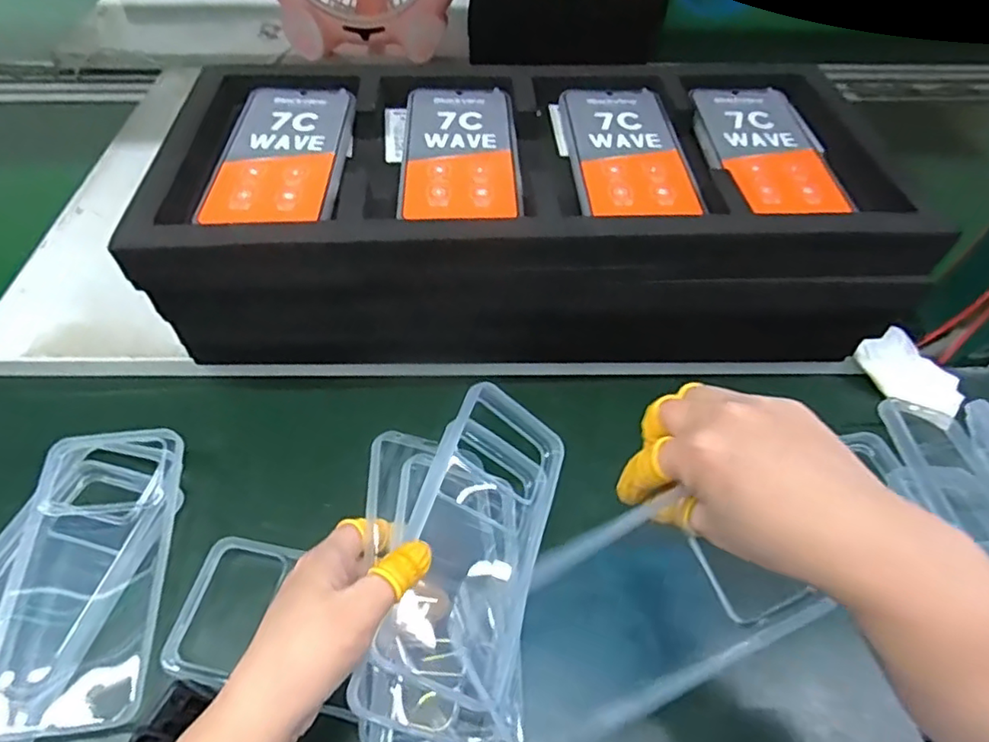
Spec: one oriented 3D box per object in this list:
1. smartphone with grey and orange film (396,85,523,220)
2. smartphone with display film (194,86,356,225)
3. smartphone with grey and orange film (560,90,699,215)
[{"bbox_3d":[-0.024,-0.155,0.416,0.077,0.007,0.156,-1,51,-3],"label":"smartphone with grey and orange film"},{"bbox_3d":[-0.141,-0.149,0.408,0.078,0.009,0.156,1,51,-2],"label":"smartphone with display film"},{"bbox_3d":[0.090,-0.156,0.422,0.073,0.010,0.150,-1,51,-3],"label":"smartphone with grey and orange film"}]

